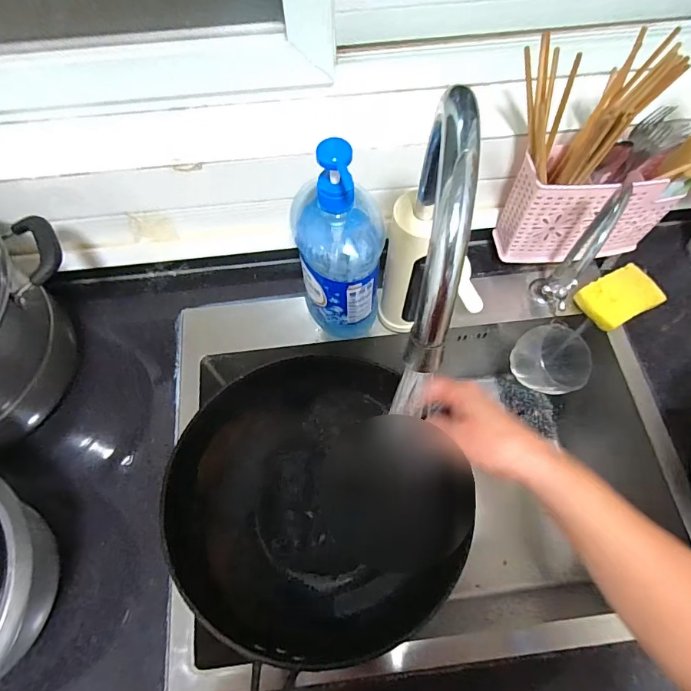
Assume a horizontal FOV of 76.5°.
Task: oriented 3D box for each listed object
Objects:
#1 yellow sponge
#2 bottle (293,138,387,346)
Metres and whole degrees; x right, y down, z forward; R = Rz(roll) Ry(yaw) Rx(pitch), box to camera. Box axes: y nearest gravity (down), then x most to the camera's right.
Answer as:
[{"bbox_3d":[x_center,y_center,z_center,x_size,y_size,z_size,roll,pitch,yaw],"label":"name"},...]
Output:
[{"bbox_3d":[0.367,-0.065,0.587,0.089,0.030,0.067,-27,69,-12],"label":"yellow sponge"},{"bbox_3d":[-0.008,-0.107,0.479,0.092,0.232,0.095,-5,66,-3],"label":"bottle"}]

